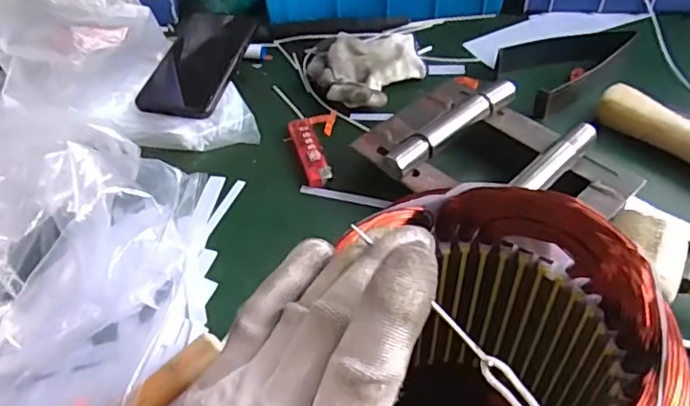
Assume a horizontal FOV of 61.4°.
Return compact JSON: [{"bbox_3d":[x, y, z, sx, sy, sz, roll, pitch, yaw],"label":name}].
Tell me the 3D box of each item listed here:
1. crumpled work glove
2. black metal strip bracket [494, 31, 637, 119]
[{"bbox_3d":[0.027,-0.136,0.579,0.114,0.036,0.110,-1,49,2],"label":"crumpled work glove"},{"bbox_3d":[0.215,-0.142,0.573,0.140,0.032,0.084,-30,54,-22],"label":"black metal strip bracket"}]

